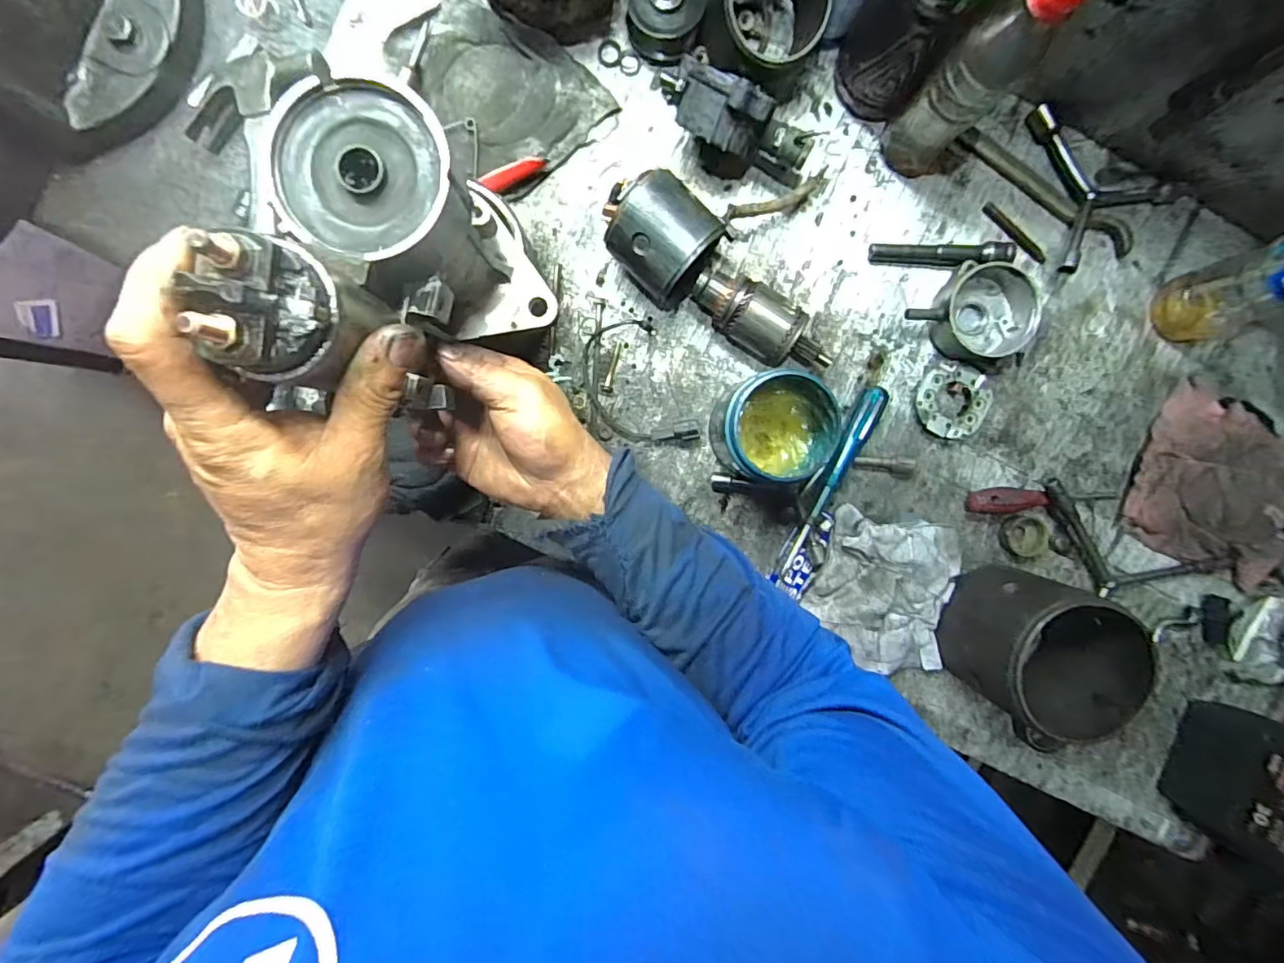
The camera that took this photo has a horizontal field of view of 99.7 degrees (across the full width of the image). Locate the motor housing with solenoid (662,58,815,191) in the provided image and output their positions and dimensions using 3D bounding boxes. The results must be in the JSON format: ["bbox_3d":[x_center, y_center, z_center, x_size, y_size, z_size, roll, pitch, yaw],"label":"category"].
[{"bbox_3d":[0.077,-0.295,0.455,0.141,0.081,0.047,29,92,-5],"label":"motor housing with solenoid"}]

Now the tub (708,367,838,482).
[{"bbox_3d":[0.116,-0.045,0.468,0.104,0.096,0.092,9,94,-3],"label":"tub"}]

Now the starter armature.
[{"bbox_3d":[0.107,-0.140,0.489,0.138,0.049,0.052,28,93,-4],"label":"starter armature"}]

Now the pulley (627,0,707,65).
[{"bbox_3d":[0.020,-0.403,0.462,0.063,0.040,0.060,0,95,-3],"label":"pulley"}]

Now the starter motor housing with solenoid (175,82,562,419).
[{"bbox_3d":[-0.127,-0.114,0.269,0.117,0.181,0.122,-43,99,1],"label":"starter motor housing with solenoid"}]

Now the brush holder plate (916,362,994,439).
[{"bbox_3d":[0.295,-0.077,0.515,0.069,0.017,0.068,-2,95,-3],"label":"brush holder plate"}]

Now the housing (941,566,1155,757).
[{"bbox_3d":[0.344,0.145,0.480,0.108,0.118,0.107,-11,95,-3],"label":"housing"}]

